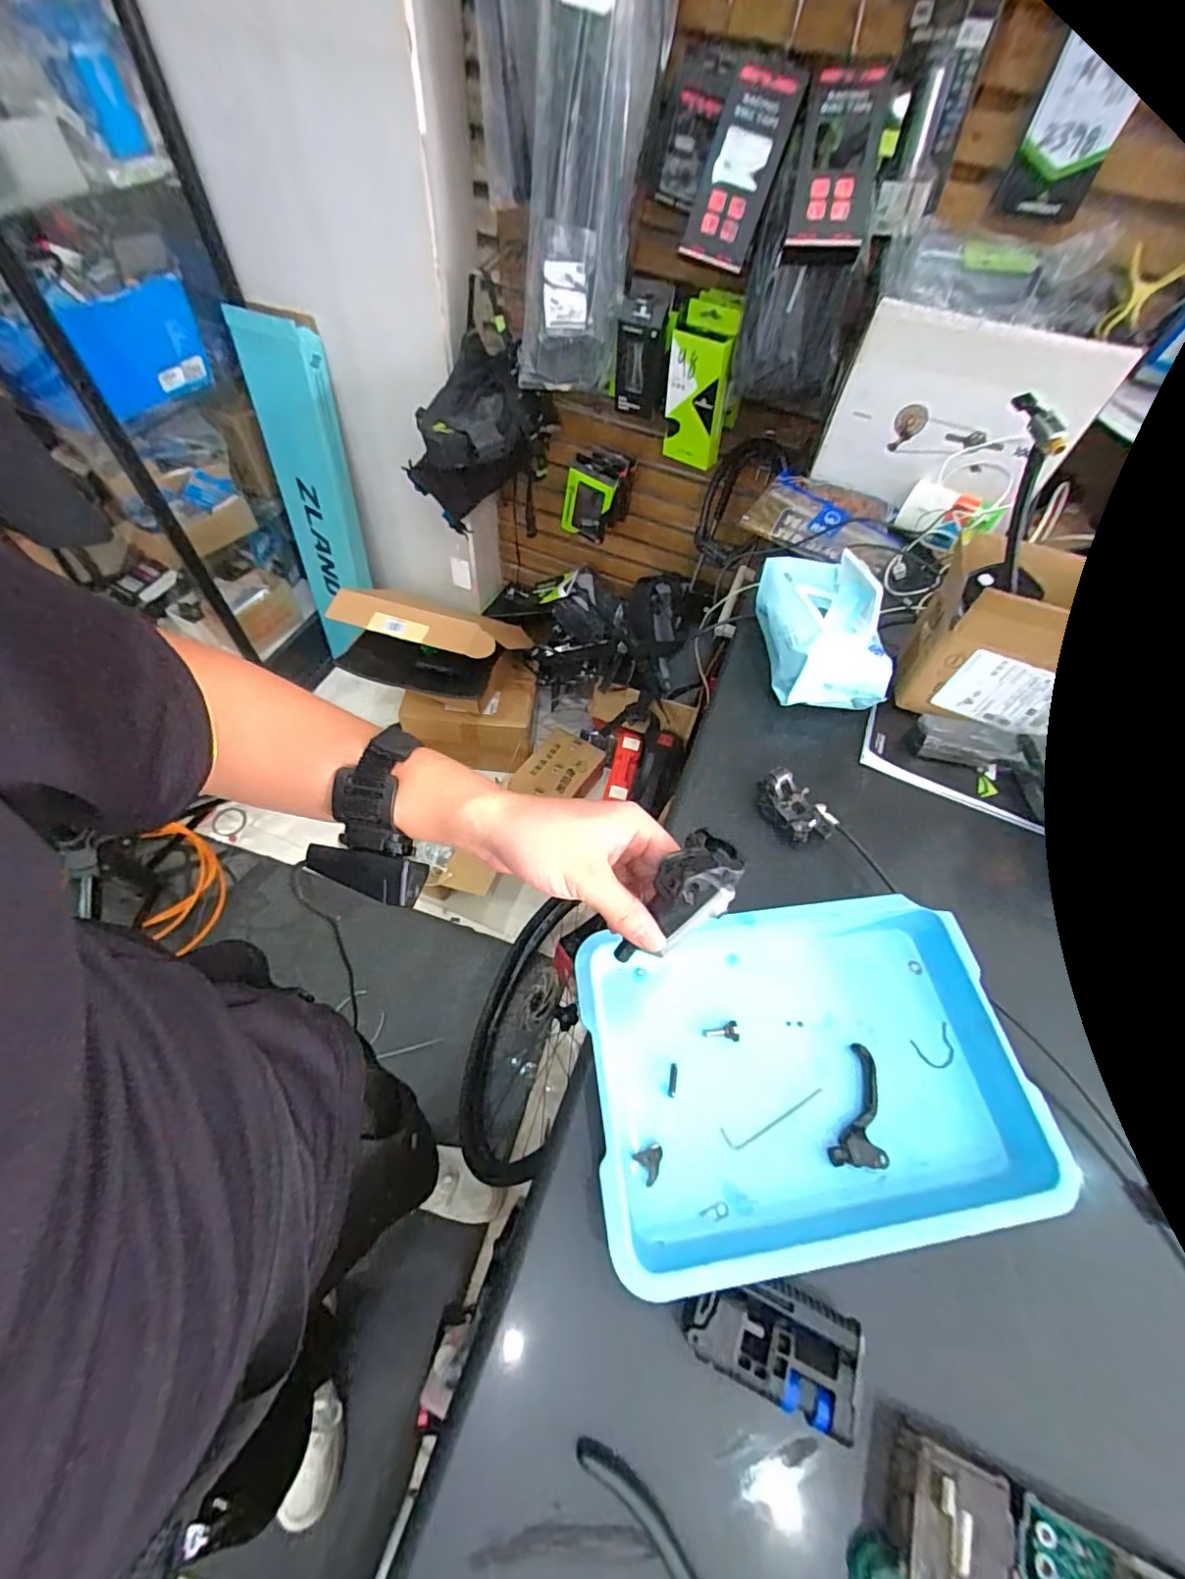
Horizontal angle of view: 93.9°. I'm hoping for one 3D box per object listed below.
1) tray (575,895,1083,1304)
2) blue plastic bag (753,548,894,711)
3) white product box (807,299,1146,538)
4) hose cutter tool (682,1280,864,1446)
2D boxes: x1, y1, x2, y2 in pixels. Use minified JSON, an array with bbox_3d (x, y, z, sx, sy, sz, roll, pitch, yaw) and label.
[{"bbox_3d":[0.159,0.206,0.416,0.314,0.047,0.219,-6,57,-6],"label":"tray"},{"bbox_3d":[0.241,-0.184,0.625,0.111,0.104,0.207,-8,59,-11],"label":"blue plastic bag"},{"bbox_3d":[0.495,-0.502,0.764,0.307,0.217,0.054,21,56,8],"label":"white product box"},{"bbox_3d":[0.107,0.333,0.337,0.099,0.026,0.052,19,58,10],"label":"hose cutter tool"}]

